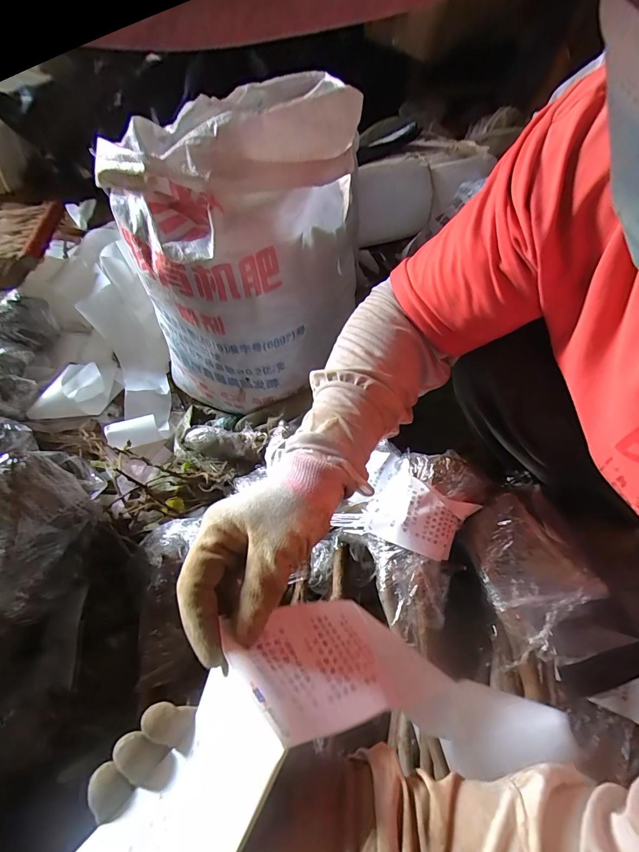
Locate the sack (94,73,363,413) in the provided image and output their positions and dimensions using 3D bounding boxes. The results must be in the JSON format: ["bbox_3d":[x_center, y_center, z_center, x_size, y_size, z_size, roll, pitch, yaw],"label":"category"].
[{"bbox_3d":[-0.093,-0.211,0.517,0.233,0.371,0.275,28,56,16],"label":"sack"}]

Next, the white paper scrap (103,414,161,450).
[{"bbox_3d":[-0.324,0.011,0.638,0.079,0.035,0.046,-22,58,-19],"label":"white paper scrap"}]

